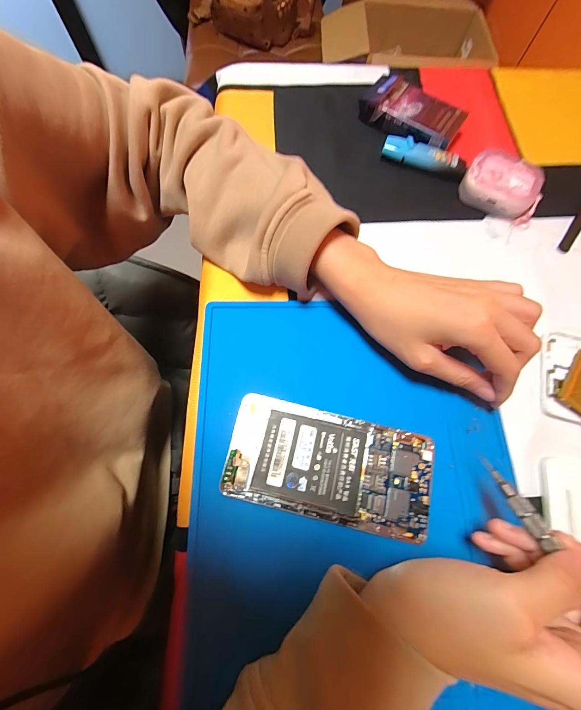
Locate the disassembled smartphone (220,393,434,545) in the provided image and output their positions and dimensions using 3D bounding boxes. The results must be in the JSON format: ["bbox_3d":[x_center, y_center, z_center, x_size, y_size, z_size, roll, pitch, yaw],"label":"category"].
[{"bbox_3d":[0.026,0.077,0.217,0.139,0.011,0.070,13,72,4],"label":"disassembled smartphone"}]

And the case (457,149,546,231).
[{"bbox_3d":[0.202,-0.158,0.291,0.072,0.028,0.046,29,74,9],"label":"case"}]

